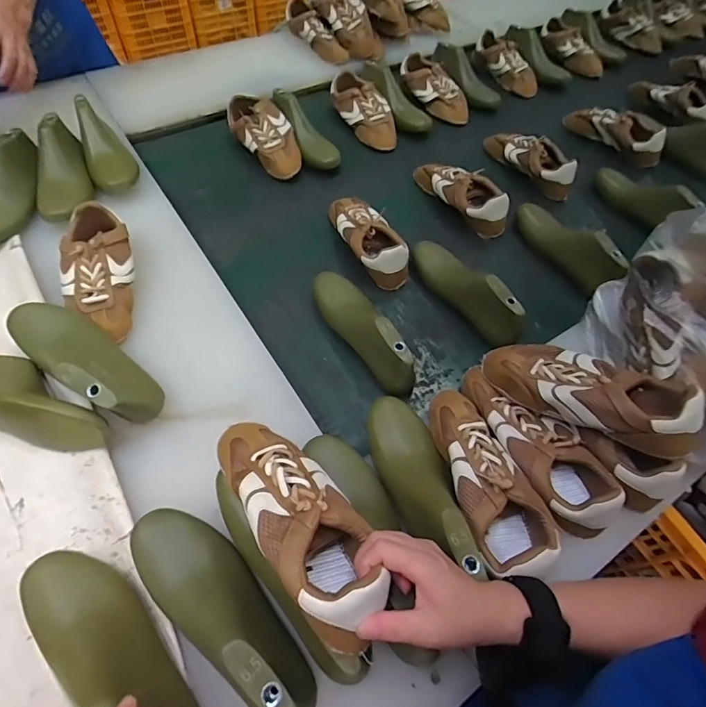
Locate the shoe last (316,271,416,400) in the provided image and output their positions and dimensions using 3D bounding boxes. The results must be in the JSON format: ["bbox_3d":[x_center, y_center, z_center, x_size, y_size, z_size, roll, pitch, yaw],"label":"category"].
[{"bbox_3d":[0.018,-0.043,0.637,0.077,0.092,0.241,-22,61,-16],"label":"shoe last"}]

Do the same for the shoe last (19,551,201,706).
[{"bbox_3d":[-0.210,0.256,0.369,0.233,0.077,0.074,34,59,20],"label":"shoe last"}]

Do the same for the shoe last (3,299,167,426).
[{"bbox_3d":[-0.339,0.013,0.542,0.228,0.077,0.078,34,63,18],"label":"shoe last"}]

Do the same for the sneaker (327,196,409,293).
[{"bbox_3d":[0.025,-0.205,0.759,0.091,0.068,0.214,-21,61,-15],"label":"sneaker"}]

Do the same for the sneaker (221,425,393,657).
[{"bbox_3d":[-0.048,0.143,0.392,0.083,0.074,0.219,-27,52,-21],"label":"sneaker"}]

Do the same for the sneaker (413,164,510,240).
[{"bbox_3d":[0.208,-0.313,0.847,0.079,0.078,0.223,-25,62,-17],"label":"sneaker"}]

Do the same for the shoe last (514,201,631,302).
[{"bbox_3d":[0.373,-0.200,0.763,0.066,0.090,0.245,-13,59,-11],"label":"shoe last"}]

